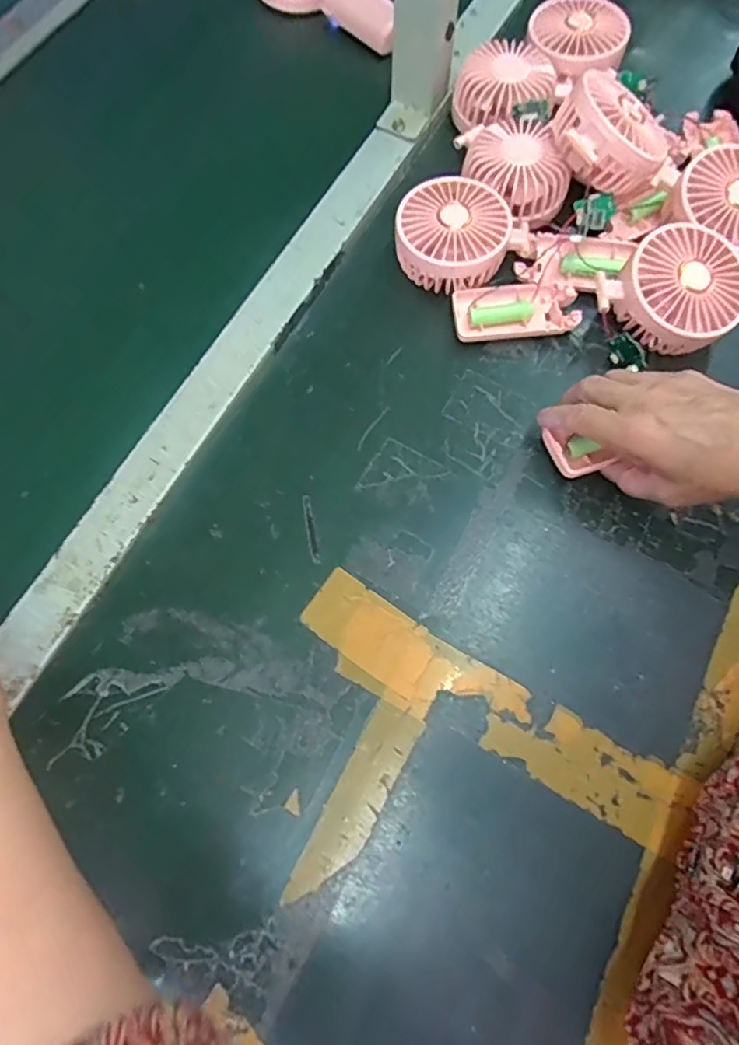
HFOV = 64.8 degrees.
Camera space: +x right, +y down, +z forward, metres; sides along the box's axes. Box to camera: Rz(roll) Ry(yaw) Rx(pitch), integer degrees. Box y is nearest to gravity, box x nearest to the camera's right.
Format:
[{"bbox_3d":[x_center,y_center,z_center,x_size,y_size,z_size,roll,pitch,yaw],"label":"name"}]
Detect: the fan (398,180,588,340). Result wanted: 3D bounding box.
[{"bbox_3d":[0.087,-0.202,0.456,0.101,0.042,0.141,-23,72,-7],"label":"fan"}]

